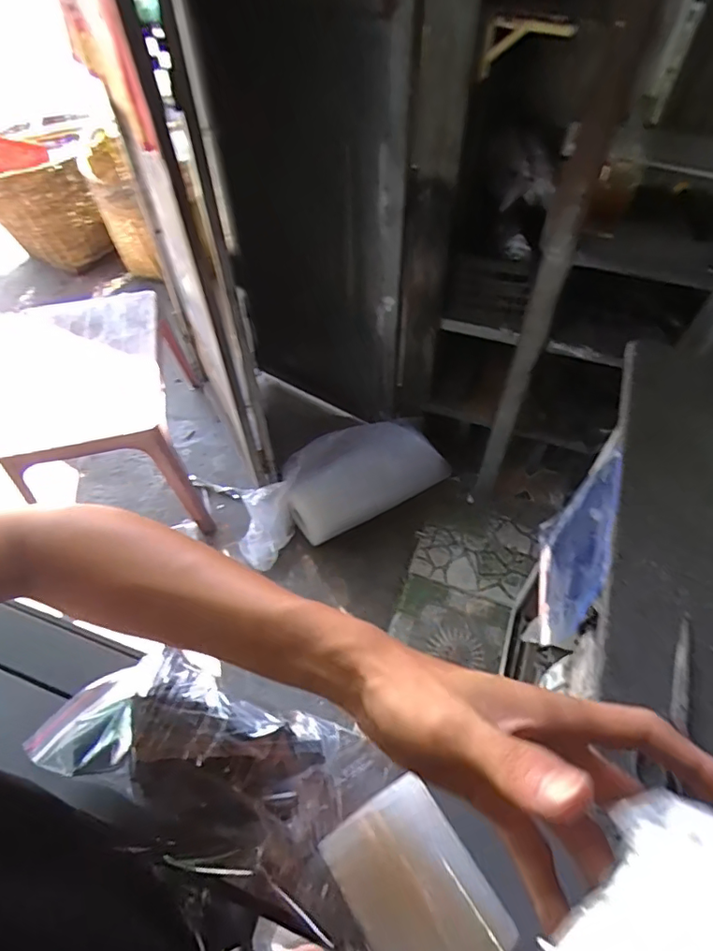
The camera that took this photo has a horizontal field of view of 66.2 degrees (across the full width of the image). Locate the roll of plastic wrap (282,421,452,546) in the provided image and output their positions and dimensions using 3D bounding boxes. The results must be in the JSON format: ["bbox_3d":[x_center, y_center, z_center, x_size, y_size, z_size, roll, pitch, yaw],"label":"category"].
[{"bbox_3d":[0.013,-0.010,1.804,0.502,0.210,0.263,-20,56,-14],"label":"roll of plastic wrap"}]

